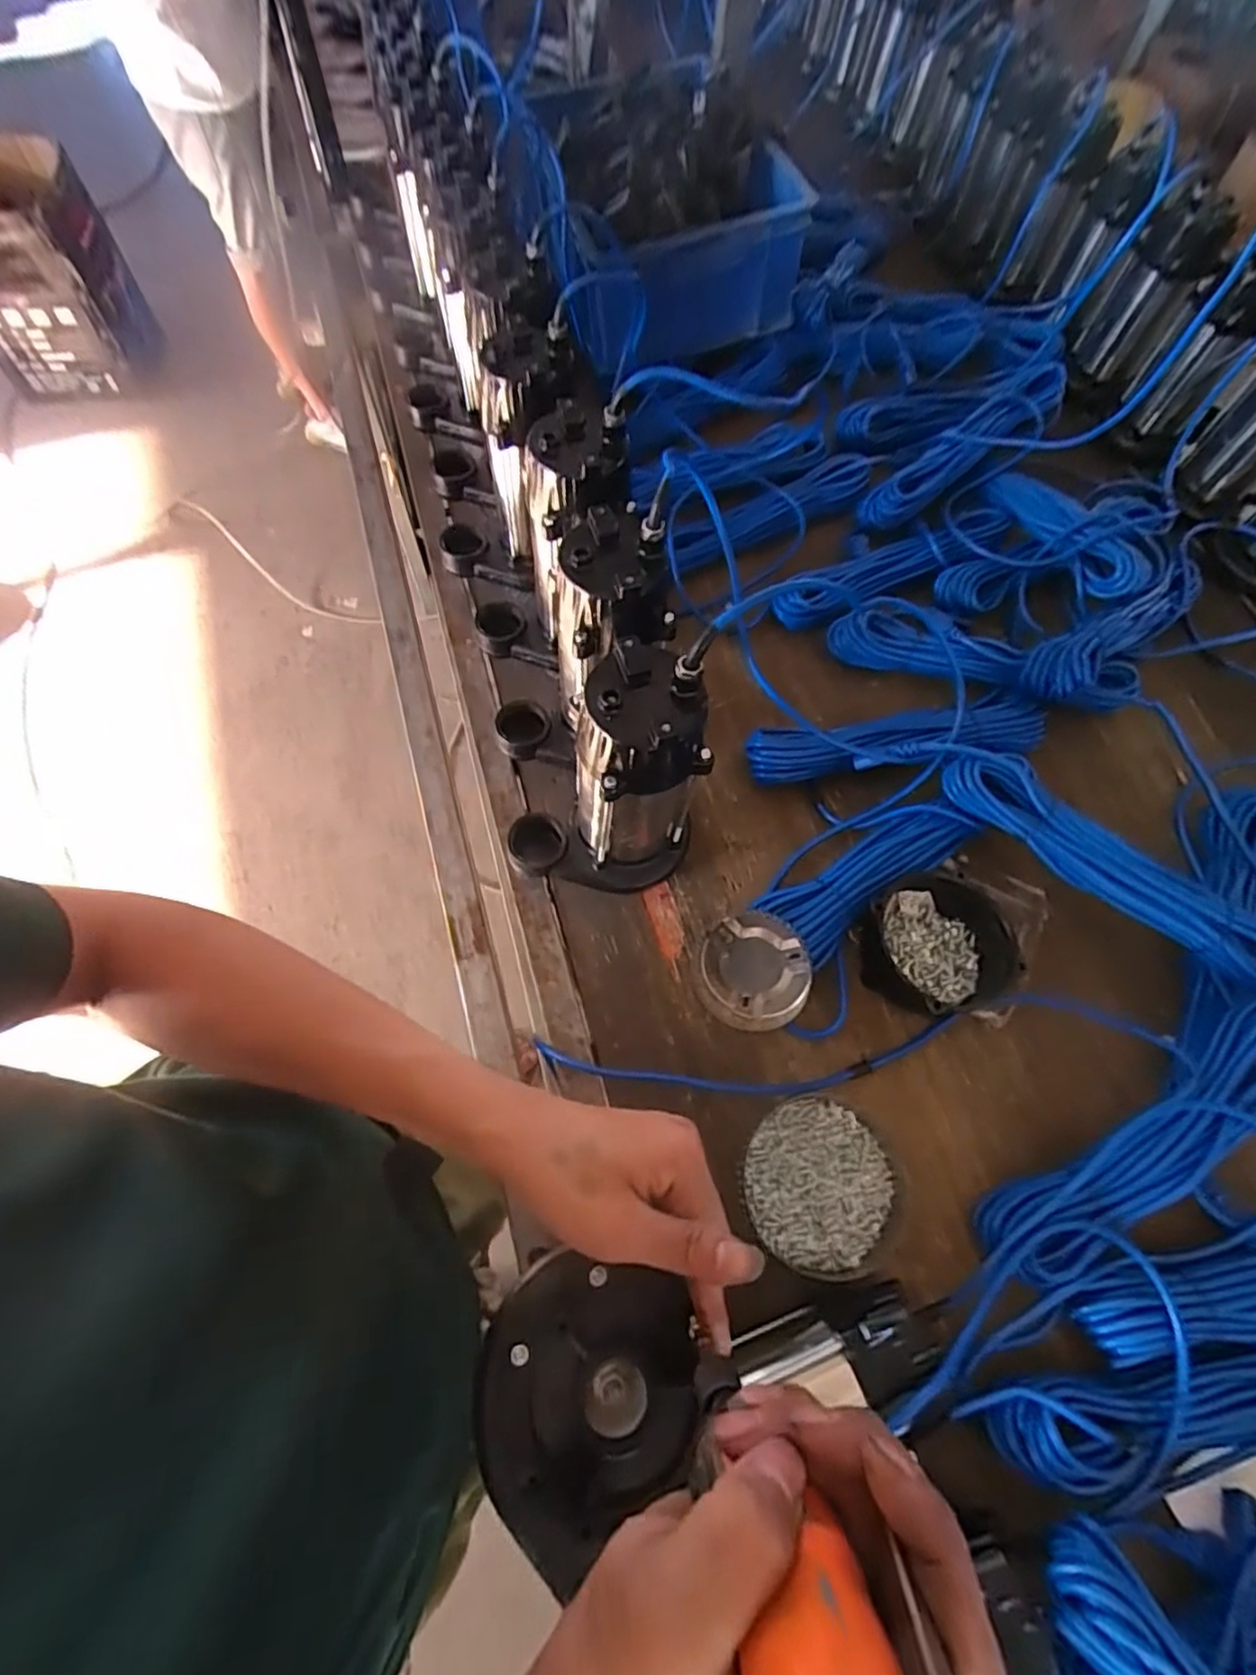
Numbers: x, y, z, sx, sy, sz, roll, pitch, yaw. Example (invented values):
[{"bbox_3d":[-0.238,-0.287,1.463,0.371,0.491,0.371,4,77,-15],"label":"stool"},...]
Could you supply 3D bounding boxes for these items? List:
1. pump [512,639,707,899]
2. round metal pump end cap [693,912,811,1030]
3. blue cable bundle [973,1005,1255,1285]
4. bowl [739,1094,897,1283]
[{"bbox_3d":[-0.021,-0.033,0.546,0.153,0.229,0.103,-24,69,-14],"label":"pump"},{"bbox_3d":[0.114,0.124,0.620,0.101,0.022,0.101,1,94,13],"label":"round metal pump end cap"},{"bbox_3d":[0.440,0.249,0.555,0.349,0.084,0.074,-27,70,-15],"label":"blue cable bundle"},{"bbox_3d":[0.159,0.294,0.566,0.127,0.040,0.131,1,66,-3],"label":"bowl"}]

